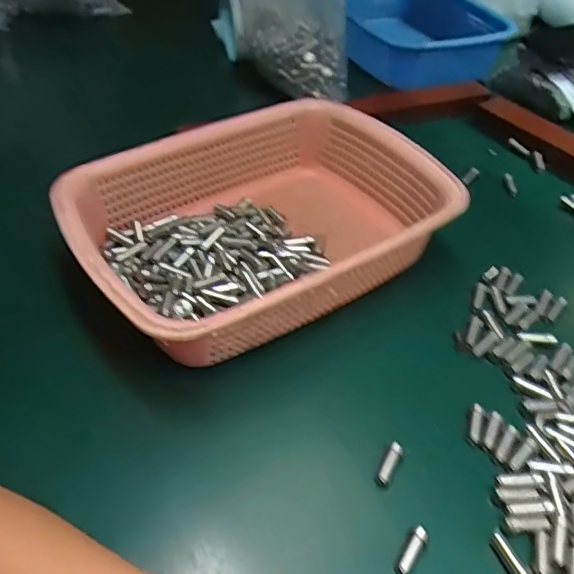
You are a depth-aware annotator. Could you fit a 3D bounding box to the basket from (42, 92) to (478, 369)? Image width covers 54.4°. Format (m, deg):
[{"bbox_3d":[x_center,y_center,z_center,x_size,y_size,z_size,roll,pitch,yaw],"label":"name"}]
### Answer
[{"bbox_3d":[-0.019,-0.054,0.471,0.300,0.076,0.218,-23,50,-24],"label":"basket"}]

